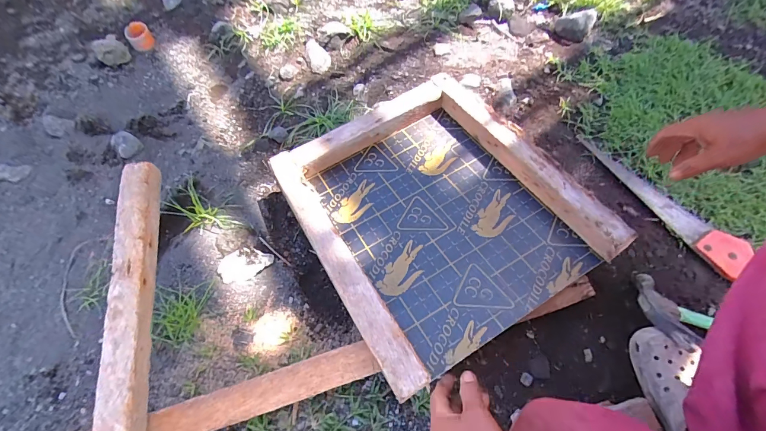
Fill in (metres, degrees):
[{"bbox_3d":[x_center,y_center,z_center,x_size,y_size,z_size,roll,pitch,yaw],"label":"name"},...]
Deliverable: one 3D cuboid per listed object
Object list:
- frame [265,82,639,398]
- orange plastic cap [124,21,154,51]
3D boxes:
[{"bbox_3d":[0.080,-0.023,0.657,0.428,0.100,0.517,-29,65,-15],"label":"frame"},{"bbox_3d":[-0.674,-0.495,0.989,0.062,0.057,0.062,0,61,0],"label":"orange plastic cap"}]

